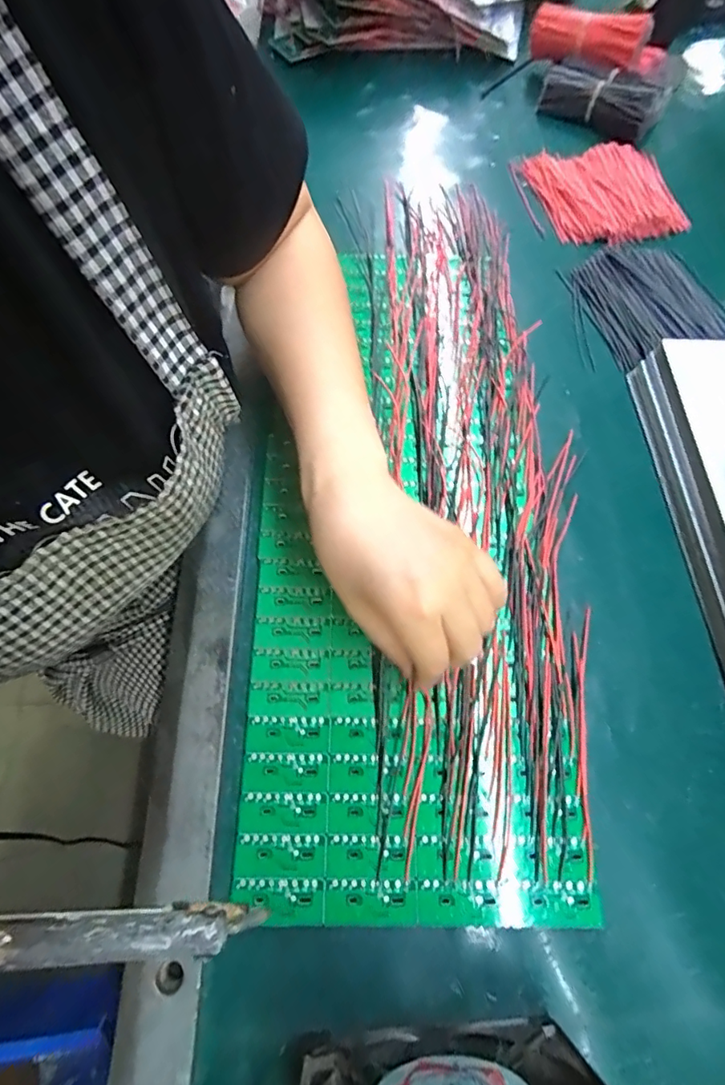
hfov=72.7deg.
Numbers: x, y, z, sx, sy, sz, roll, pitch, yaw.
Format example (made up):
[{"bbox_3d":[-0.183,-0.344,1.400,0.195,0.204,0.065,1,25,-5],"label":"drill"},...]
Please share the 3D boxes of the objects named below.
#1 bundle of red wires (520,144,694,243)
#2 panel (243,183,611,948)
[{"bbox_3d":[0.239,-0.346,0.486,0.129,0.012,0.133,-15,68,-7],"label":"bundle of red wires"},{"bbox_3d":[0.049,-0.061,0.363,0.209,0.012,0.565,7,67,3],"label":"panel"}]

